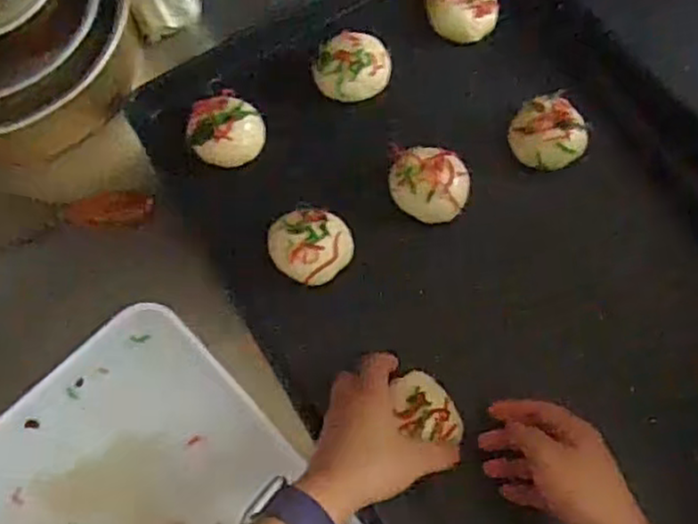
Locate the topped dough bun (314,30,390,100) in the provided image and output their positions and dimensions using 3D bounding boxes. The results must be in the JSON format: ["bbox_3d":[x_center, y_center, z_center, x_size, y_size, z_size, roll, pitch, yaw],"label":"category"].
[{"bbox_3d":[0.004,-0.181,0.663,0.069,0.031,0.062,-40,76,-12],"label":"topped dough bun"}]

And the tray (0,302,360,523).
[{"bbox_3d":[-0.147,0.212,0.552,0.238,0.028,0.322,-41,77,-12],"label":"tray"}]

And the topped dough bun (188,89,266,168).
[{"bbox_3d":[-0.113,-0.121,0.641,0.063,0.035,0.064,0,72,0],"label":"topped dough bun"}]

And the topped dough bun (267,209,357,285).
[{"bbox_3d":[-0.033,-0.015,0.606,0.065,0.028,0.062,0,72,0],"label":"topped dough bun"}]

